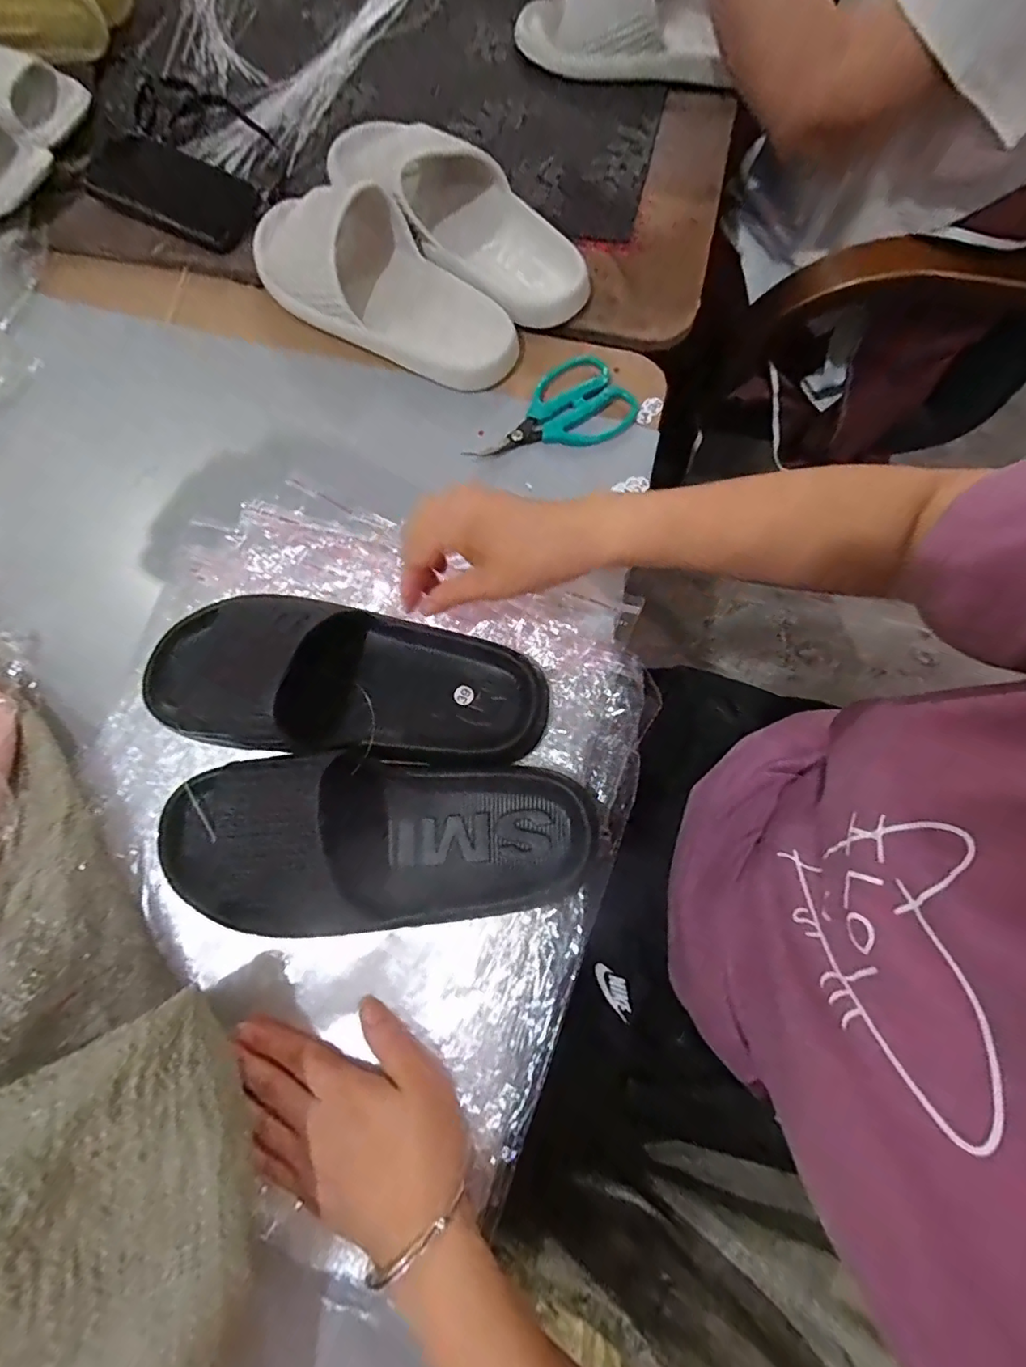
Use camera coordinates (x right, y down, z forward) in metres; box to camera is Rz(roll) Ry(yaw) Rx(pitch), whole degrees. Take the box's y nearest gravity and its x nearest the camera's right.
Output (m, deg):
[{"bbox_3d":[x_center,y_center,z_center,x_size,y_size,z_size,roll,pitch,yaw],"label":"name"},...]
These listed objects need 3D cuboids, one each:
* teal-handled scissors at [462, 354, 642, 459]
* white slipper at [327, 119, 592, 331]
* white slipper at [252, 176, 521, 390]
[{"bbox_3d":[0.031,-0.224,0.456,0.139,0.010,0.076,-28,75,-6],"label":"teal-handled scissors"},{"bbox_3d":[-0.052,-0.431,0.491,0.294,0.061,0.111,35,78,11],"label":"white slipper"},{"bbox_3d":[-0.116,-0.349,0.469,0.266,0.061,0.109,38,78,12],"label":"white slipper"}]

